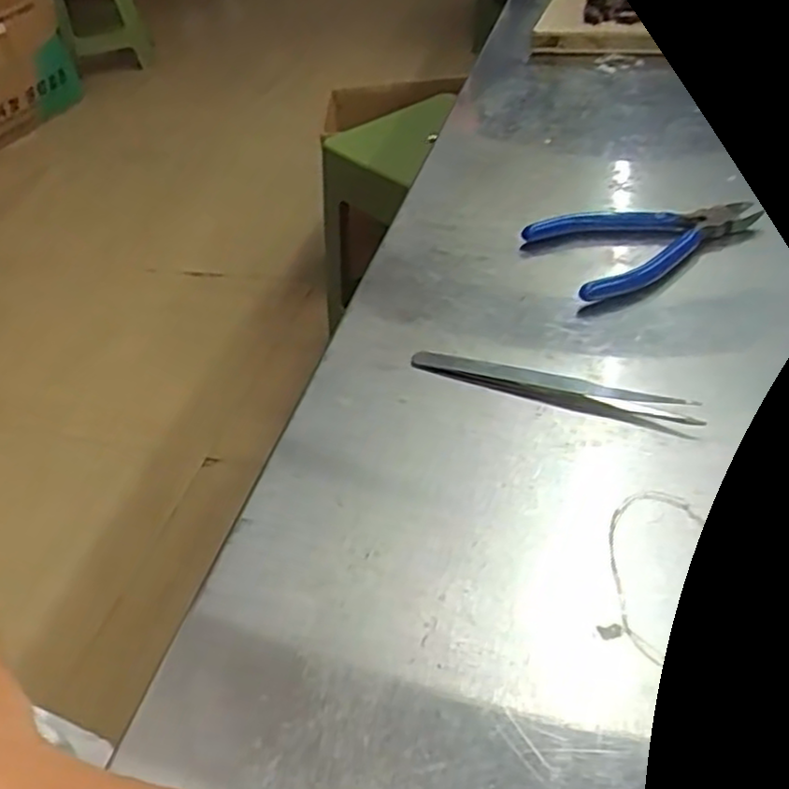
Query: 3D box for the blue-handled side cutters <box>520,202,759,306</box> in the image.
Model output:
[{"bbox_3d":[0.139,-0.089,0.415,0.121,0.011,0.074,-18,42,-12],"label":"blue-handled side cutters"}]

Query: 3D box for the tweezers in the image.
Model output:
[{"bbox_3d":[0.067,-0.003,0.329,0.125,0.008,0.015,13,45,22],"label":"tweezers"}]

